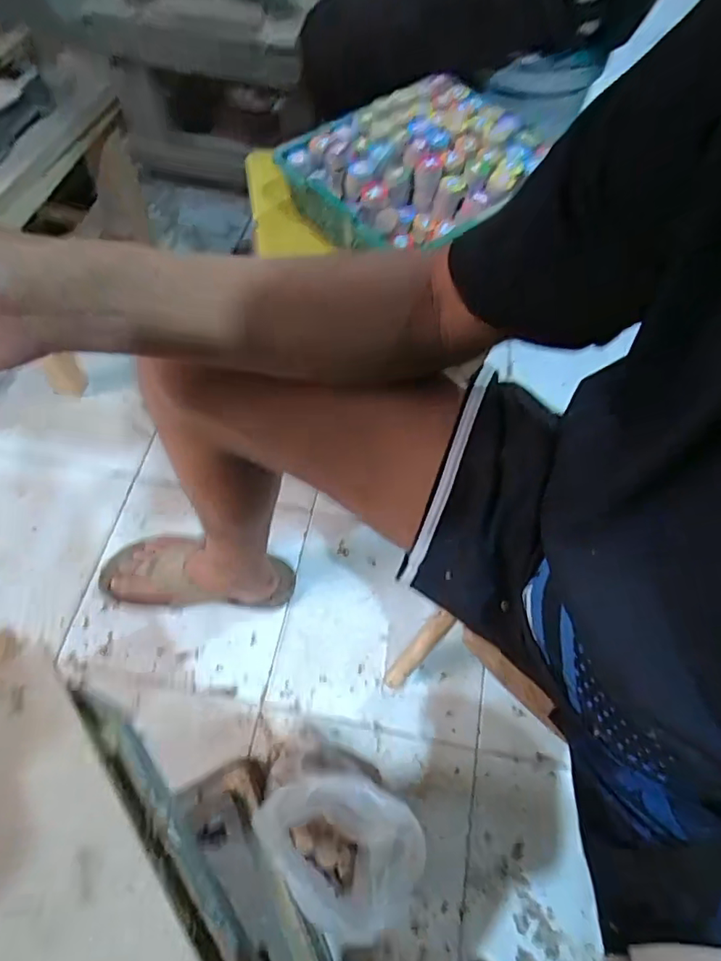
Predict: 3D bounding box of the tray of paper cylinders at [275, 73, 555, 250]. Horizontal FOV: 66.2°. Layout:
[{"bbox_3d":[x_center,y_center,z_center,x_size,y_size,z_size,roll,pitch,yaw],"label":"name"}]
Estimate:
[{"bbox_3d":[0.071,-0.368,0.655,0.295,0.064,0.204,-30,68,-18],"label":"tray of paper cylinders"}]

